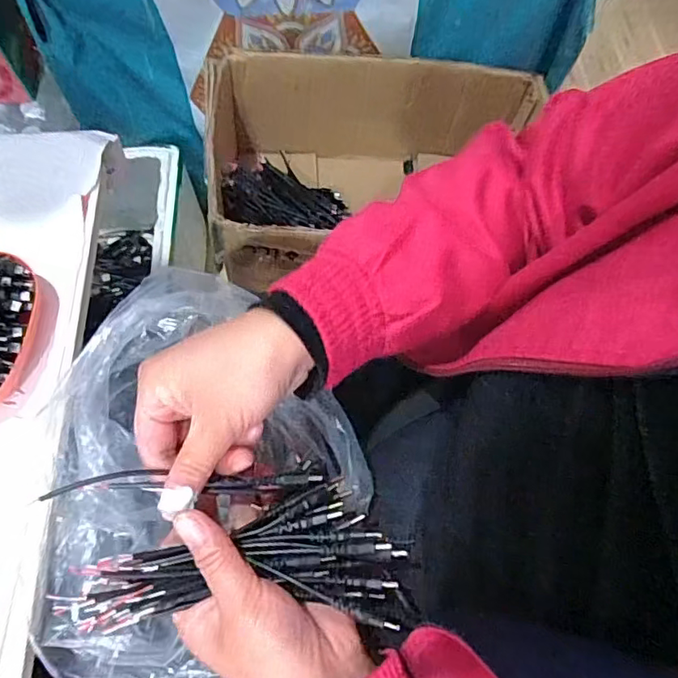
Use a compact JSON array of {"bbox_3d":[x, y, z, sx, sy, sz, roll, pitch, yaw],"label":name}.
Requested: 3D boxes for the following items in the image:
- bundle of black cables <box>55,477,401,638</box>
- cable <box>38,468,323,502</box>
[{"bbox_3d":[-0.059,0.123,0.302,0.174,0.033,0.072,-6,67,-6],"label":"bundle of black cables"},{"bbox_3d":[-0.083,0.081,0.311,0.148,0.005,0.016,4,66,-13],"label":"cable"}]

